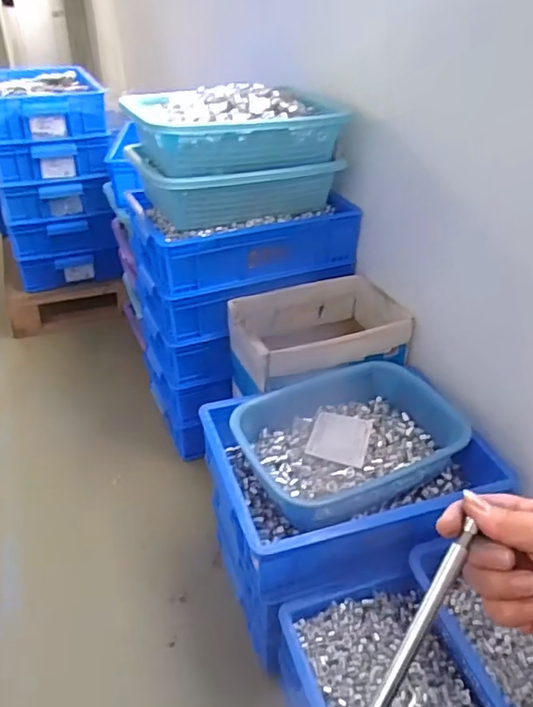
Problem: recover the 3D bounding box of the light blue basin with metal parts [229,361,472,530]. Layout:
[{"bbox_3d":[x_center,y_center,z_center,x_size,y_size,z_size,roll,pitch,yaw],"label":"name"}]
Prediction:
[{"bbox_3d":[0.123,0.132,0.907,0.337,0.079,0.249,-13,38,-21],"label":"light blue basin with metal parts"}]

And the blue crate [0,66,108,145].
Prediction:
[{"bbox_3d":[-0.609,-0.680,1.523,0.311,0.112,0.355,-11,38,-19],"label":"blue crate"}]

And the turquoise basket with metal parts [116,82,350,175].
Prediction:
[{"bbox_3d":[-0.059,-0.437,1.071,0.374,0.108,0.265,-9,37,-17],"label":"turquoise basket with metal parts"}]

